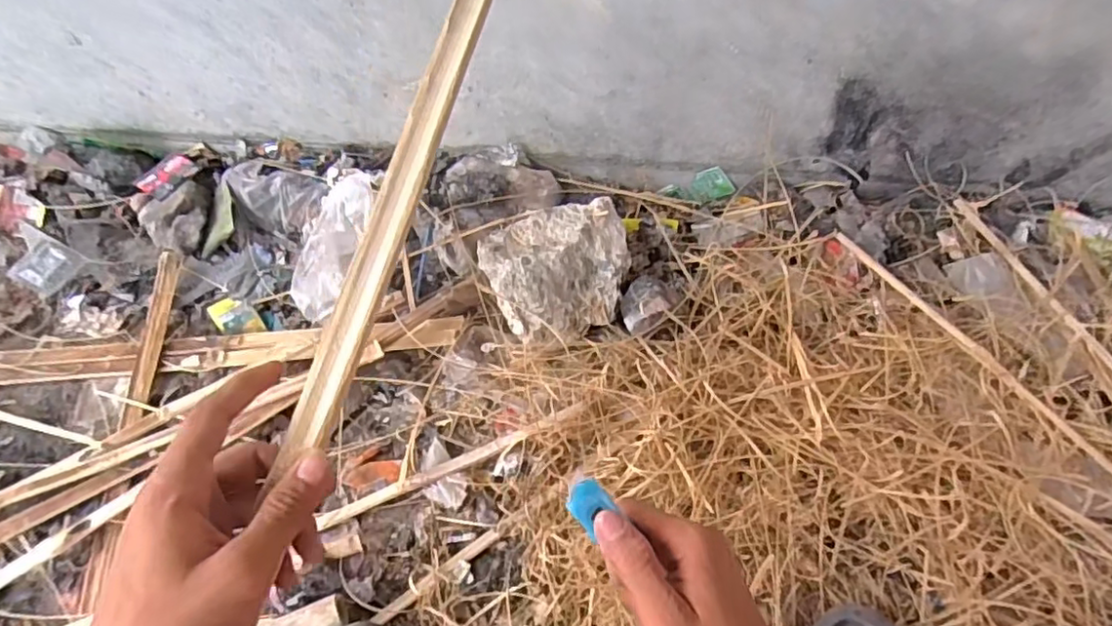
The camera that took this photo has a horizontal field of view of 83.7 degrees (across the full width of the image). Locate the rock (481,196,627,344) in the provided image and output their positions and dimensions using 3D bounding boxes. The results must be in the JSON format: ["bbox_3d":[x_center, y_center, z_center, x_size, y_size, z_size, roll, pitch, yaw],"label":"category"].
[{"bbox_3d":[0.005,-0.073,0.926,0.215,0.087,0.191,-17,60,-12],"label":"rock"}]

